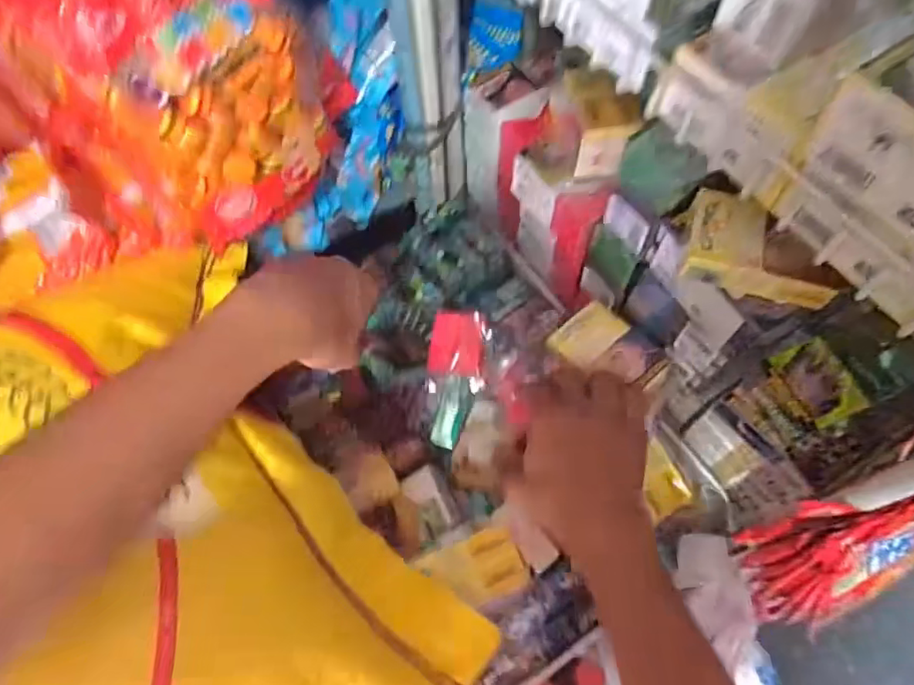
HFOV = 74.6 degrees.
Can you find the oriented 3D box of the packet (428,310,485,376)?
[{"bbox_3d":[-0.003,0.000,0.530,0.051,0.019,0.054,5,91,32],"label":"packet"}]

